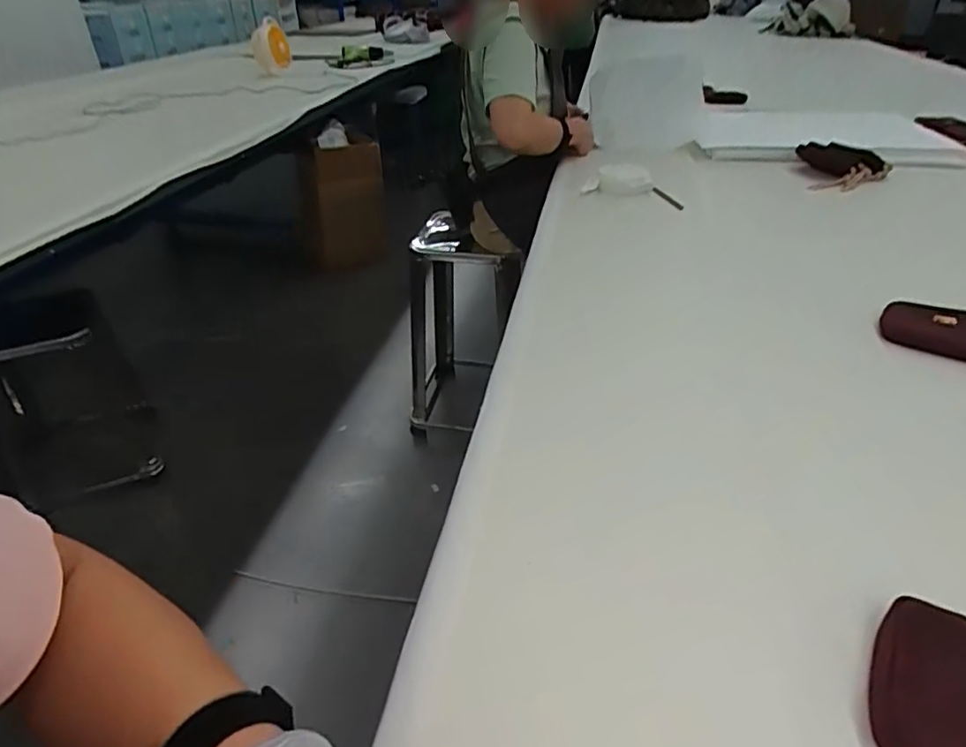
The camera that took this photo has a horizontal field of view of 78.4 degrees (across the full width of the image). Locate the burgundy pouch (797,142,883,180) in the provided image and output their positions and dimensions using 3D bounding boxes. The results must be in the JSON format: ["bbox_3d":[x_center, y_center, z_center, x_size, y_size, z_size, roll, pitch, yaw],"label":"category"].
[{"bbox_3d":[0.695,-0.414,1.150,0.094,0.052,0.149,-24,40,-28],"label":"burgundy pouch"}]

